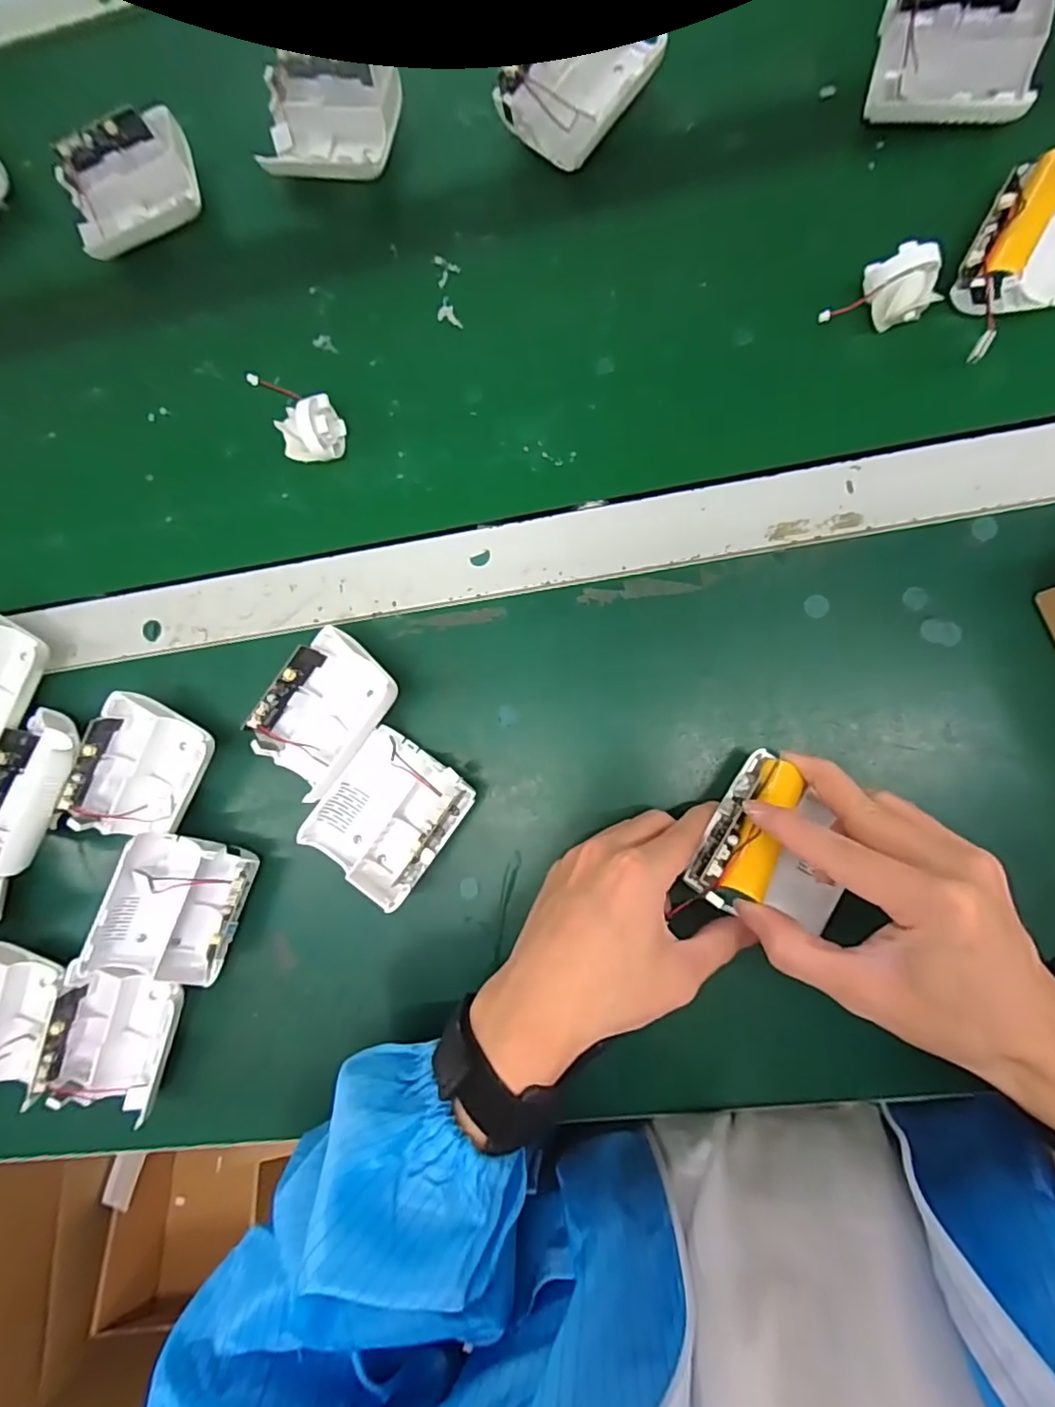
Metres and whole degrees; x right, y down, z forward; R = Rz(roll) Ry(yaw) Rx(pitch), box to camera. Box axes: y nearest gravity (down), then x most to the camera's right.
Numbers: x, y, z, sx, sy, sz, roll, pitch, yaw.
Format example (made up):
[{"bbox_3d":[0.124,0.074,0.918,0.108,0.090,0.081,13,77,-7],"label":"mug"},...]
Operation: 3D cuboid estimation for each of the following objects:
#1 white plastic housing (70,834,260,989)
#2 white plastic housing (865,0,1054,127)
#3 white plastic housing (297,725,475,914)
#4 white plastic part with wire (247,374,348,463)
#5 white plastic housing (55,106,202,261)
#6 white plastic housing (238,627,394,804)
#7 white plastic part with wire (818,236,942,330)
[{"bbox_3d":[-0.201,0.119,0.334,0.066,0.049,0.087,17,89,8],"label":"white plastic housing"},{"bbox_3d":[0.232,-0.347,0.318,0.080,0.037,0.068,9,87,8],"label":"white plastic housing"},{"bbox_3d":[-0.077,0.062,0.329,0.068,0.037,0.080,34,91,8],"label":"white plastic housing"},{"bbox_3d":[-0.133,-0.165,0.349,0.036,0.046,0.036,-3,86,7],"label":"white plastic part with wire"},{"bbox_3d":[-0.253,-0.328,0.381,0.083,0.038,0.069,-16,84,6],"label":"white plastic housing"},{"bbox_3d":[-0.114,0.004,0.335,0.063,0.037,0.079,38,92,8],"label":"white plastic housing"},{"bbox_3d":[0.188,-0.224,0.318,0.056,0.028,0.029,-2,86,7],"label":"white plastic part with wire"}]

